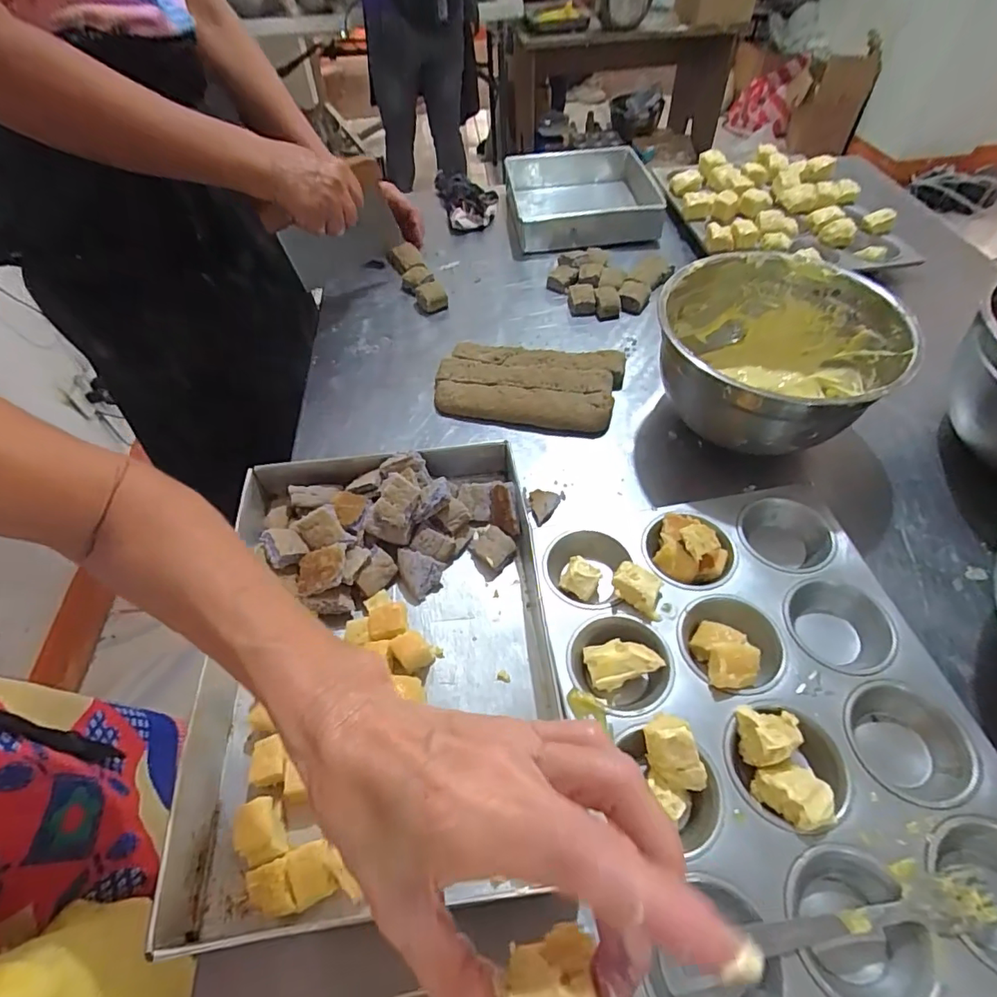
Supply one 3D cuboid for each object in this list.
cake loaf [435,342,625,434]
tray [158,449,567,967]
[{"bbox_3d":[0.032,-0.123,0.573,0.195,0.024,0.105,8,53,9],"label":"cake loaf"},{"bbox_3d":[-0.088,0.100,0.394,0.253,0.048,0.337,-7,52,-3],"label":"tray"}]

